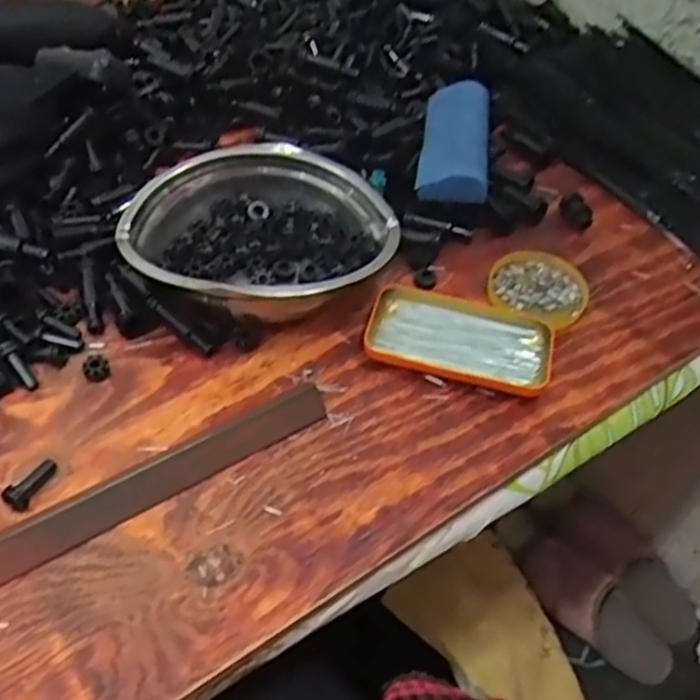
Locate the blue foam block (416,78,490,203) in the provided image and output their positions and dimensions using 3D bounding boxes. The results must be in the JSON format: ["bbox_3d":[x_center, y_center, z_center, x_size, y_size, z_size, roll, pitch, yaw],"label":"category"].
[{"bbox_3d":[0.099,-0.202,0.676,0.058,0.031,0.179,8,49,2],"label":"blue foam block"}]

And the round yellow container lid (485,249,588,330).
[{"bbox_3d":[0.158,-0.055,0.608,0.082,0.015,0.083,3,49,-3],"label":"round yellow container lid"}]

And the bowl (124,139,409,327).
[{"bbox_3d":[-0.070,-0.092,0.579,0.180,0.085,0.194,3,49,-3],"label":"bowl"}]

